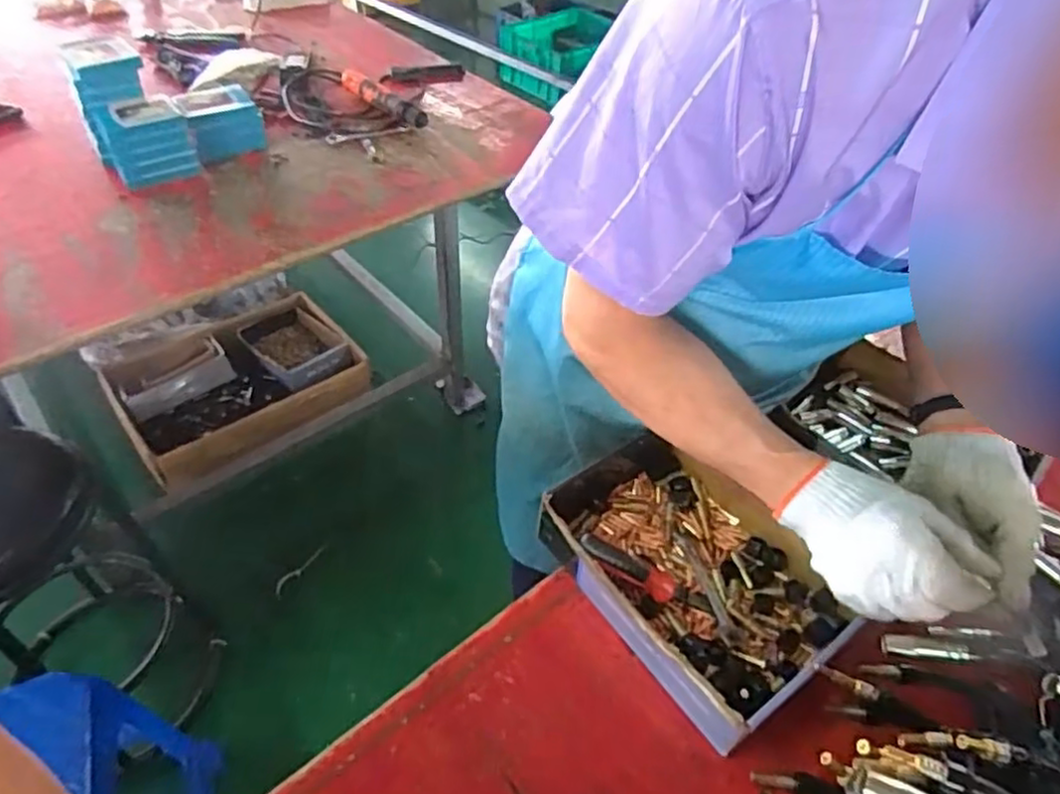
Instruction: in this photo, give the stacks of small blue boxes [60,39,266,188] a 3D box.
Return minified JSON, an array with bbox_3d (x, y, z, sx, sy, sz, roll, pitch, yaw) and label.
[{"bbox_3d":[-0.573,-0.467,1.115,0.254,0.170,0.148,-26,53,-26],"label":"stacks of small blue boxes"}]

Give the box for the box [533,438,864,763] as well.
[{"bbox_3d":[0.146,0.148,0.630,0.185,0.064,0.255,-29,55,-28],"label":"box"}]

